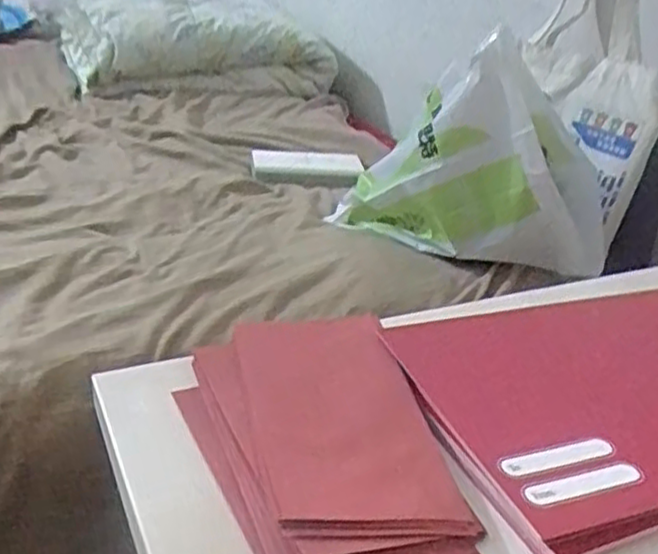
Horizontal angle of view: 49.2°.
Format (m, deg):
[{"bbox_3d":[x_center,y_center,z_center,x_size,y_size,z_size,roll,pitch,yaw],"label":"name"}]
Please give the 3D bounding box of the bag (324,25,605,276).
[{"bbox_3d":[0.168,-0.128,0.816,0.320,0.232,0.103,13,29,12],"label":"bag"}]

